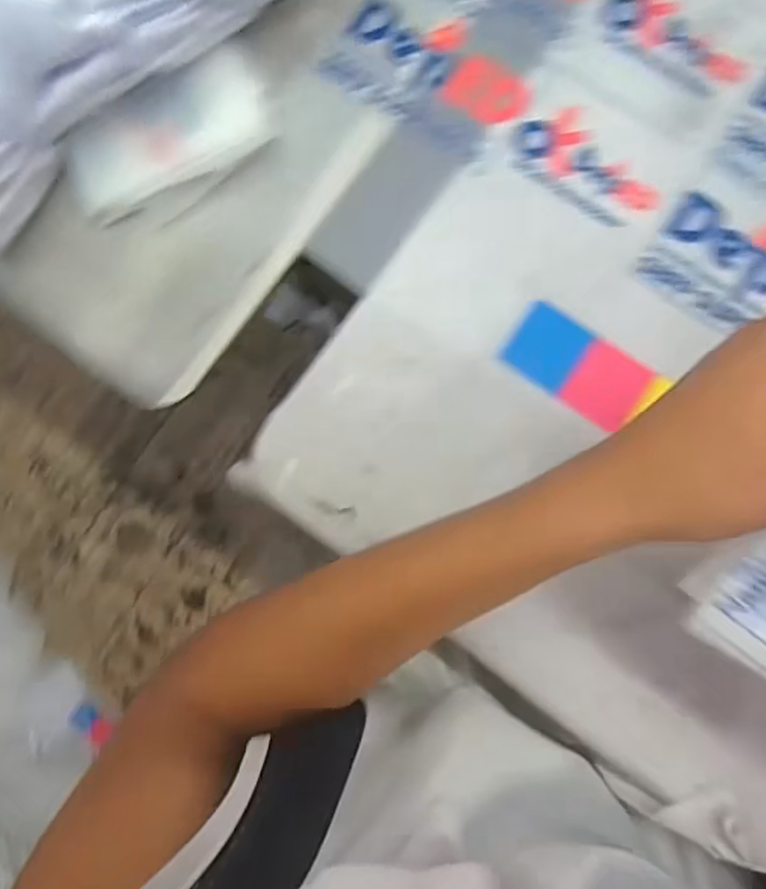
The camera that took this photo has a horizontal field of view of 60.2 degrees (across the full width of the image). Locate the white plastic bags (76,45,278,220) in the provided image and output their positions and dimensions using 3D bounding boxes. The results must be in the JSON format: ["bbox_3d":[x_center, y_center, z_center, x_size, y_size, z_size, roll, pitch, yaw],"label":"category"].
[{"bbox_3d":[-0.134,-0.193,0.417,0.130,0.017,0.061,-30,84,1],"label":"white plastic bags"}]

